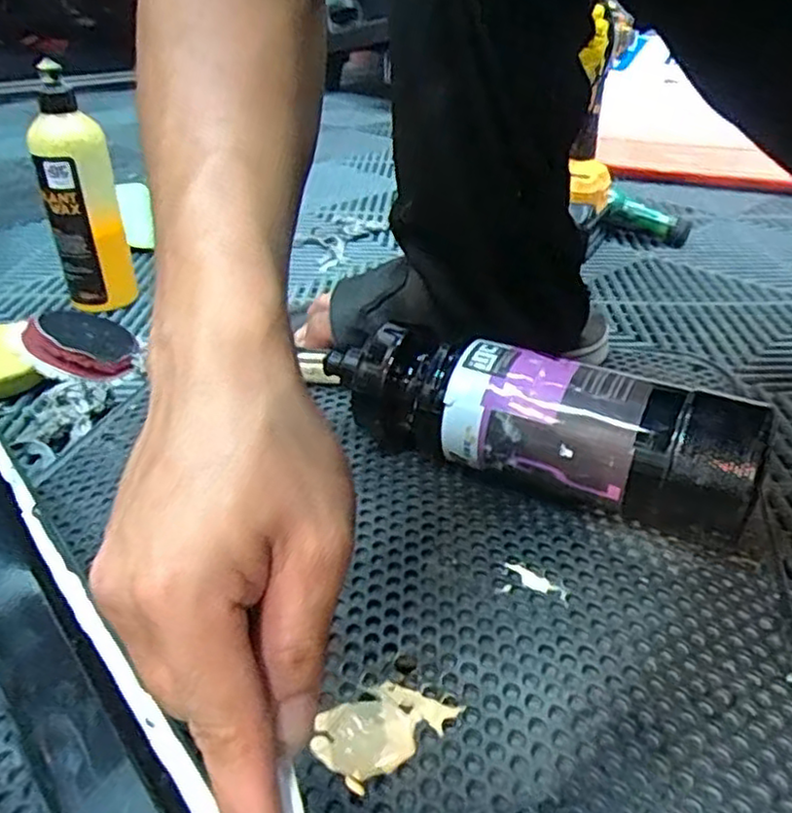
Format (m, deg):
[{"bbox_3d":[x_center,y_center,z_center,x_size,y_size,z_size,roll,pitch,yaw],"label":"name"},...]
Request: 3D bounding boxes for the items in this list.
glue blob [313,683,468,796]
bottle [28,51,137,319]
[{"bbox_3d":[-0.006,0.138,0.304,0.060,0.004,0.035,-23,39,-32],"label":"glue blob"},{"bbox_3d":[-0.288,-0.190,0.638,0.062,0.197,0.052,-9,34,-15],"label":"bottle"}]

